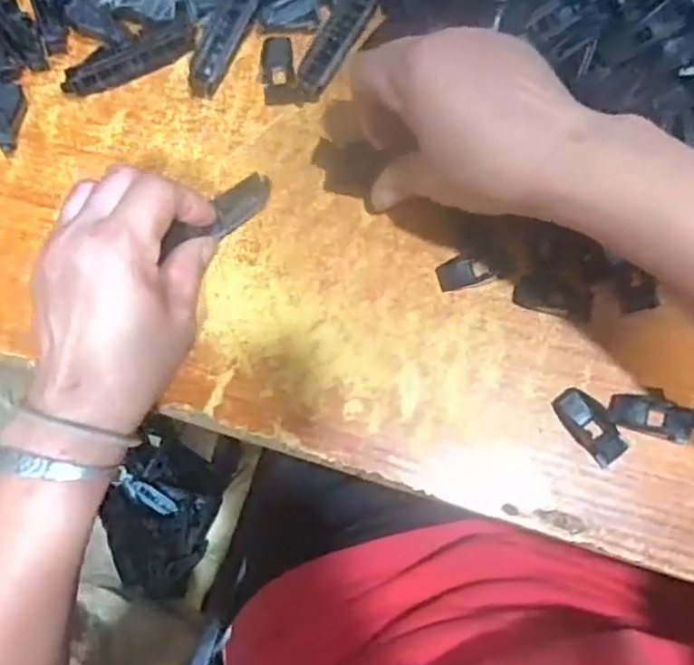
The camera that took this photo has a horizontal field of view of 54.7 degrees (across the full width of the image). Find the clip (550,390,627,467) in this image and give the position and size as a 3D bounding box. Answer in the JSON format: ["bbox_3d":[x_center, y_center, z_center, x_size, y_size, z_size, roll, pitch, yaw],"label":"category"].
[{"bbox_3d":[0.127,0.049,0.352,0.021,0.005,0.042,-33,81,-5],"label":"clip"}]

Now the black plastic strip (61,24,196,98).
[{"bbox_3d":[-0.128,-0.161,0.394,0.079,0.014,0.017,-25,80,-4],"label":"black plastic strip"}]

